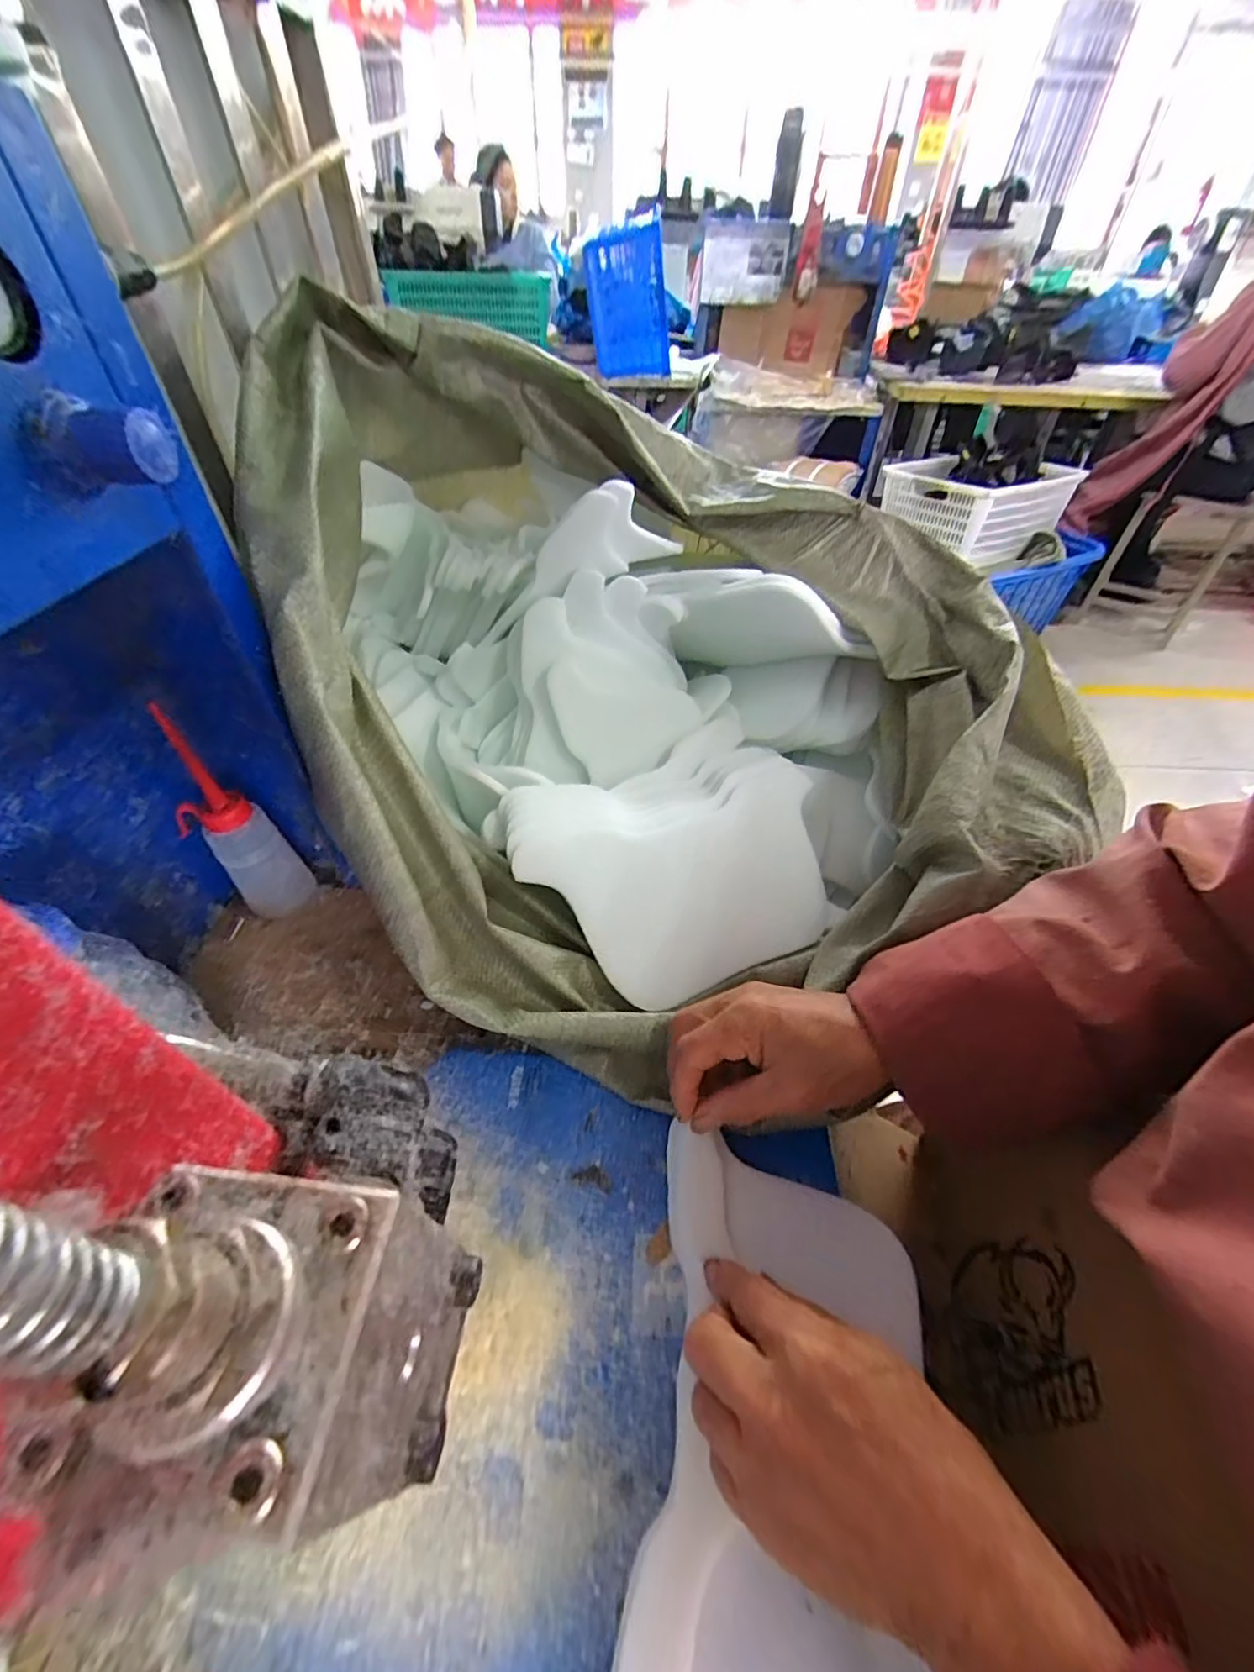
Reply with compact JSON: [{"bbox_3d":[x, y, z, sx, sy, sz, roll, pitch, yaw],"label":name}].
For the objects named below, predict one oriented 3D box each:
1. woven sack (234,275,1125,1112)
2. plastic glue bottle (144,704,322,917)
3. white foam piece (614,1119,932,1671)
[{"bbox_3d":[0.014,-0.174,0.504,0.533,0.342,0.615,-22,50,-22],"label":"woven sack"},{"bbox_3d":[-0.300,-0.011,0.457,0.058,0.180,0.050,-31,54,-28],"label":"plastic glue bottle"},{"bbox_3d":[0.075,0.283,0.288,0.133,0.022,0.236,7,47,7],"label":"white foam piece"}]

